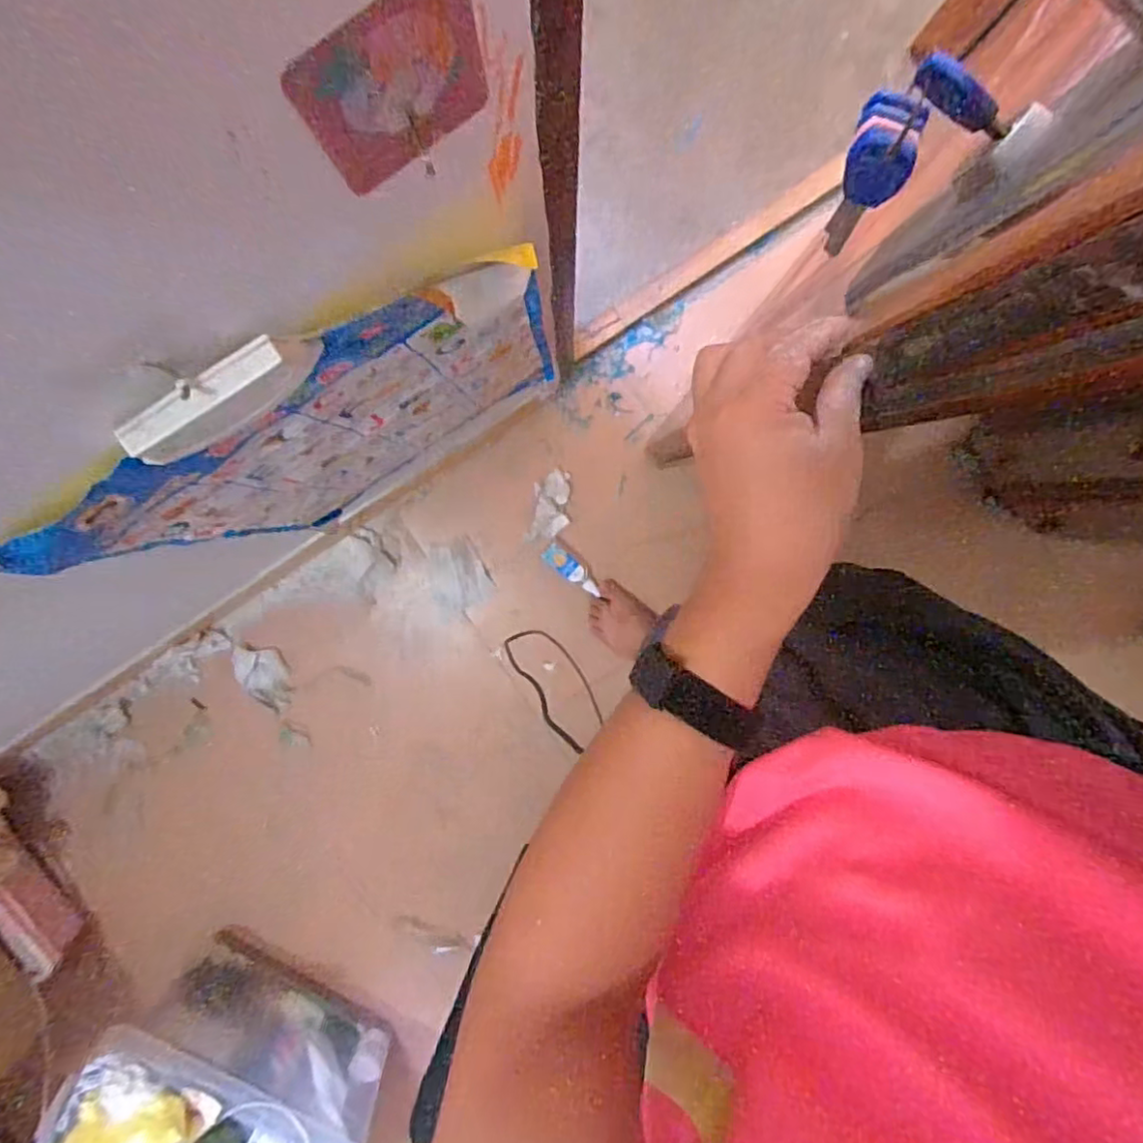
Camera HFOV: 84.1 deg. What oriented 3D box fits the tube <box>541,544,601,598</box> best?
[{"bbox_3d":[0.004,-0.001,1.208,0.131,0.021,0.040,37,96,-5],"label":"tube"}]

